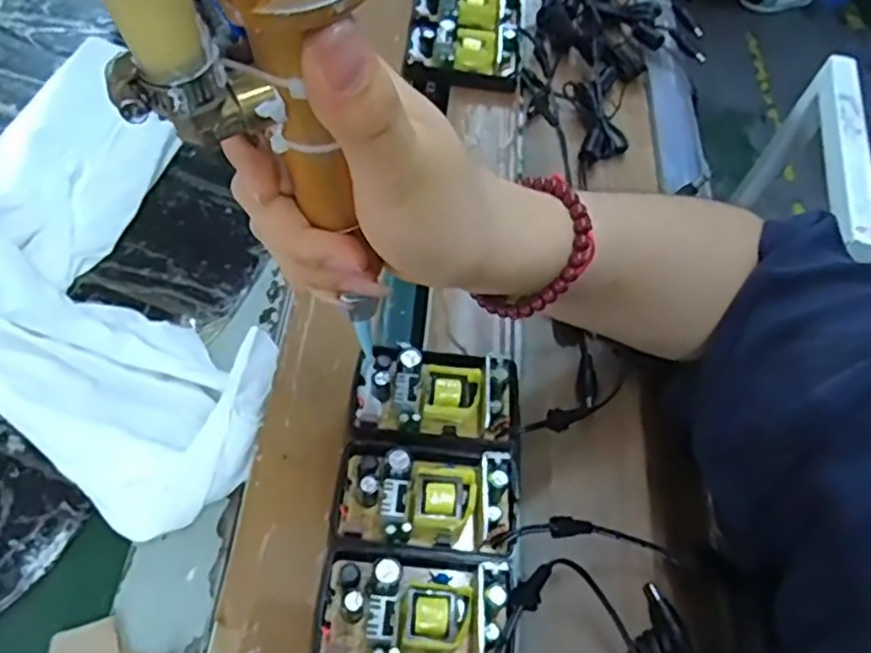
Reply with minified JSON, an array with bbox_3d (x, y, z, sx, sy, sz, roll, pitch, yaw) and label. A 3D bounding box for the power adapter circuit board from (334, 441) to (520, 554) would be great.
[{"bbox_3d":[-0.004,0.073,0.297,0.081,0.019,0.050,3,57,-6],"label":"power adapter circuit board"}]

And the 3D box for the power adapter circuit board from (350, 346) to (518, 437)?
[{"bbox_3d":[0.001,0.029,0.327,0.080,0.020,0.046,5,57,-5],"label":"power adapter circuit board"}]

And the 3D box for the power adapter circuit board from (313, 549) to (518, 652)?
[{"bbox_3d":[-0.008,0.115,0.271,0.081,0.022,0.047,6,57,-4],"label":"power adapter circuit board"}]

